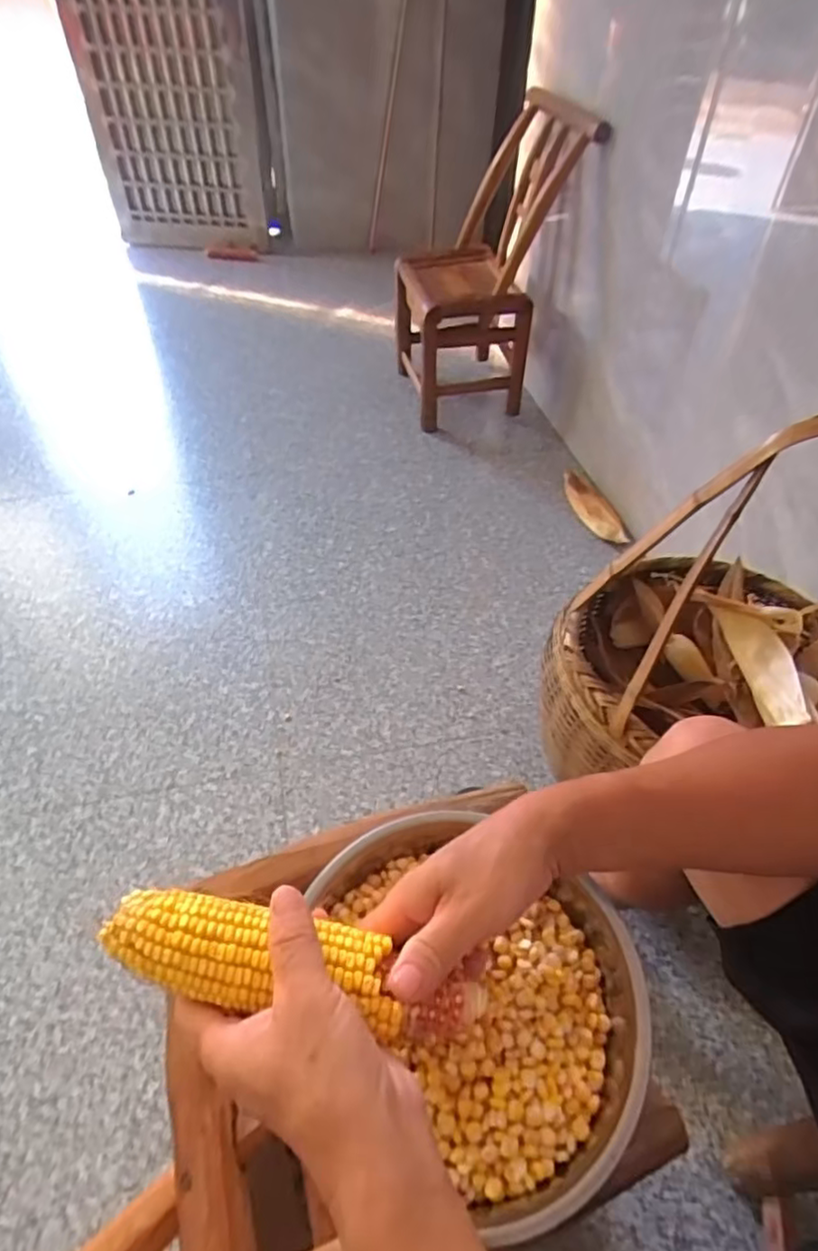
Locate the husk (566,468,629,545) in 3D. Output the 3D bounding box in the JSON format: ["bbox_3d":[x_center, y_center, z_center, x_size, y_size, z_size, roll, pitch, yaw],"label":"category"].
[{"bbox_3d":[0.389,-0.258,1.362,0.073,0.034,0.246,-6,49,-10],"label":"husk"}]

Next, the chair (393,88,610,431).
[{"bbox_3d":[0.140,-0.790,1.413,0.264,0.595,0.388,-12,50,-15],"label":"chair"}]

